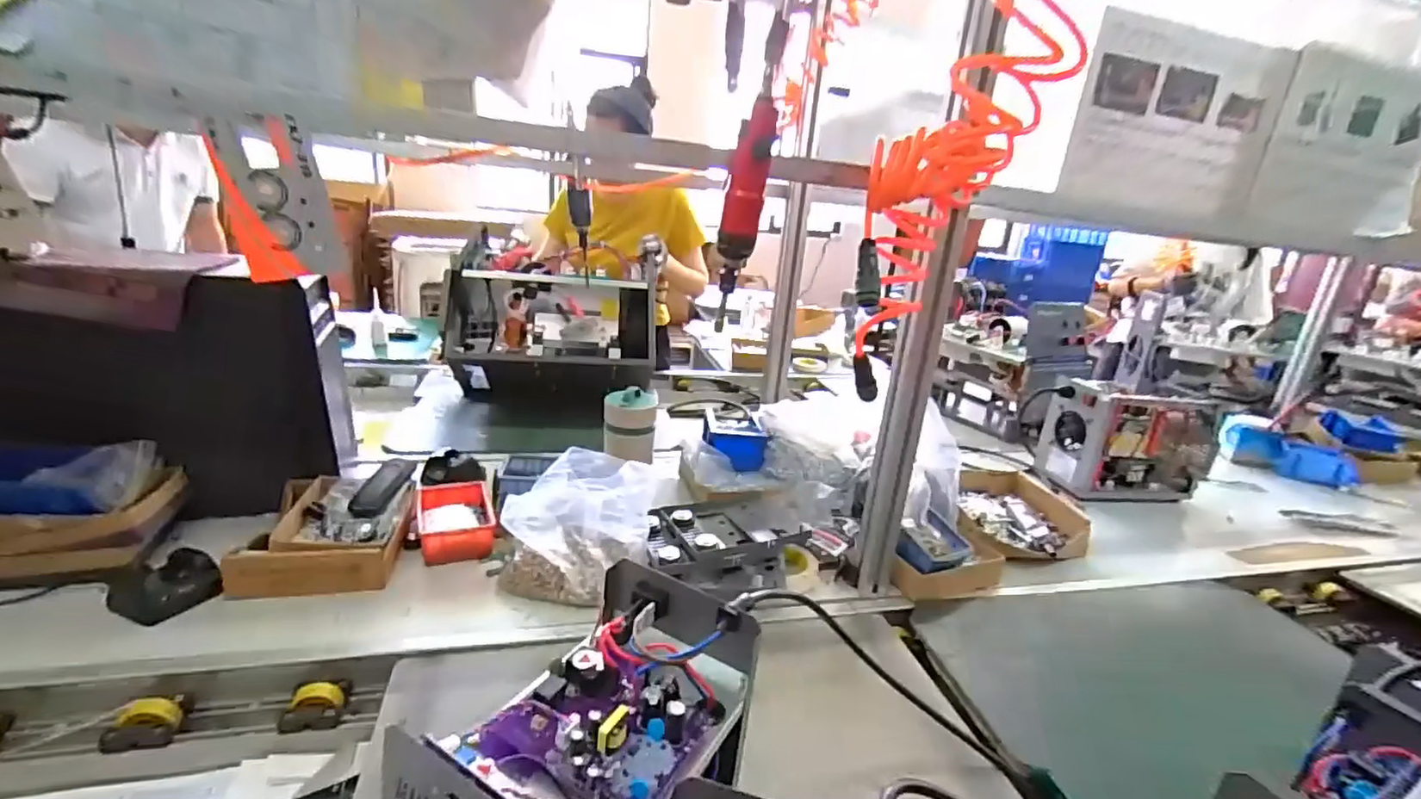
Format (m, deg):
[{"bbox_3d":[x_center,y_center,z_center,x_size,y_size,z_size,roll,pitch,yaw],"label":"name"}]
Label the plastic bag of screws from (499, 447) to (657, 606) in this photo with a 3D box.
[{"bbox_3d":[-0.166,0.160,0.753,0.187,0.184,0.093,2,19,-10],"label":"plastic bag of screws"}]

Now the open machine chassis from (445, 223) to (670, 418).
[{"bbox_3d":[-0.372,-0.166,1.415,0.471,0.366,0.261,3,18,-6],"label":"open machine chassis"}]

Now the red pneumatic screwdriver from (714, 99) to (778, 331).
[{"bbox_3d":[0.032,-0.183,0.589,0.035,0.190,0.060,2,19,-9],"label":"red pneumatic screwdriver"}]

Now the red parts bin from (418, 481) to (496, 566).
[{"bbox_3d":[-0.370,0.176,0.870,0.103,0.048,0.151,-4,20,-26],"label":"red parts bin"}]

